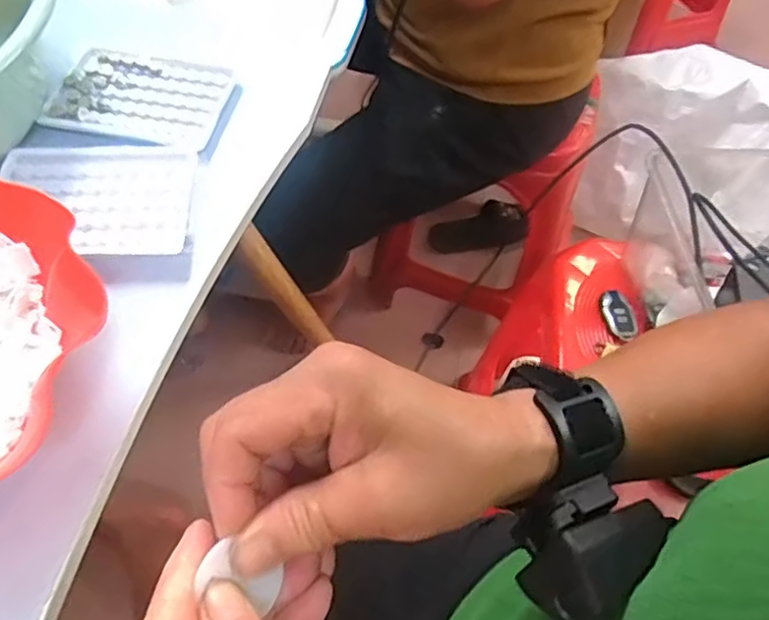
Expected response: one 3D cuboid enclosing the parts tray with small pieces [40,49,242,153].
[{"bbox_3d":[-0.191,-0.166,0.490,0.127,0.013,0.089,11,56,4],"label":"parts tray with small pieces"}]

